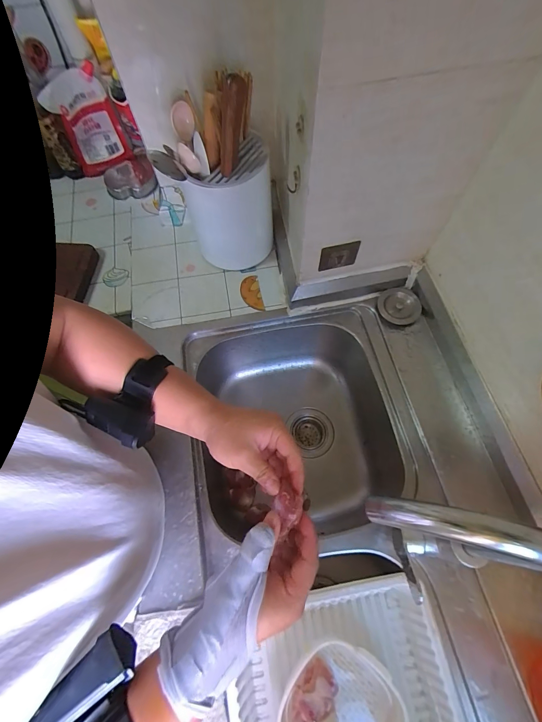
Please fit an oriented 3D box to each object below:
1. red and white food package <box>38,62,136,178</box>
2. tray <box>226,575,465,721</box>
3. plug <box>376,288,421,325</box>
[{"bbox_3d":[-0.409,-0.528,0.724,0.127,0.205,0.033,-28,68,-10],"label":"red and white food package"},{"bbox_3d":[0.097,0.476,0.454,0.288,0.091,0.247,-13,67,-4],"label":"tray"},{"bbox_3d":[0.260,-0.111,0.642,0.080,0.020,0.079,-1,66,2],"label":"plug"}]

